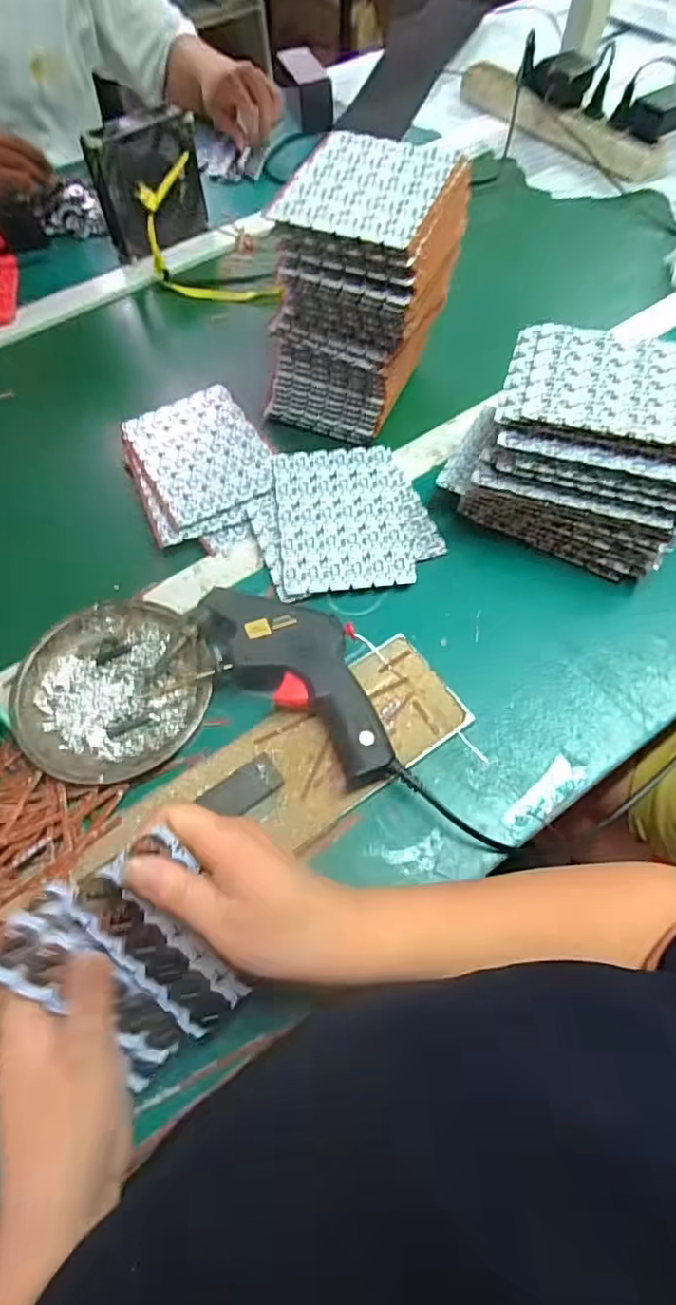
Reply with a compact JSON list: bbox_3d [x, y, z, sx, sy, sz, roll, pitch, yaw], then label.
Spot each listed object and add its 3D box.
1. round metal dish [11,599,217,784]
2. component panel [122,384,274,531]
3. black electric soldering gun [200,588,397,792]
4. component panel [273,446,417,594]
[{"bbox_3d":[-0.166,0.025,0.453,0.141,0.030,0.140,-1,63,2],"label":"round metal dish"},{"bbox_3d":[-0.129,-0.187,0.571,0.110,0.013,0.152,-27,65,-11],"label":"component panel"},{"bbox_3d":[-0.025,0.015,0.449,0.187,0.040,0.084,38,70,19],"label":"black electric soldering gun"},{"bbox_3d":[0.007,-0.119,0.528,0.115,0.012,0.146,-7,63,-1],"label":"component panel"}]

